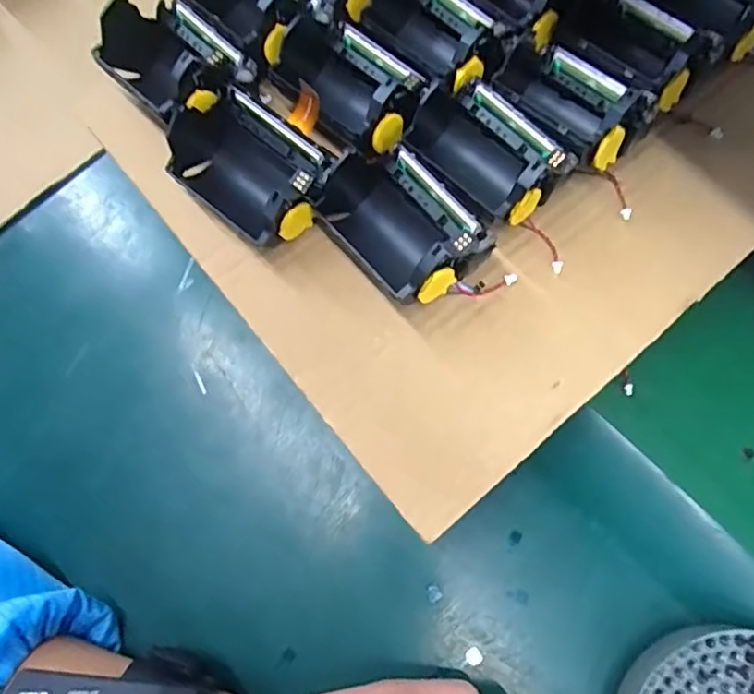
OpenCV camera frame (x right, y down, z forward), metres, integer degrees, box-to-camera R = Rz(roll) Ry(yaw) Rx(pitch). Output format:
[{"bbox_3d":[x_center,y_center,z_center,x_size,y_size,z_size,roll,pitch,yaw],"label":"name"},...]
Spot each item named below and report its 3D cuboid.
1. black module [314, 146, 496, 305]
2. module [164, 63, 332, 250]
[{"bbox_3d":[0.011,-0.056,0.265,0.053,0.042,0.072,-37,77,-11],"label":"black module"},{"bbox_3d":[-0.061,-0.085,0.273,0.079,0.040,0.051,40,77,11],"label":"module"}]

